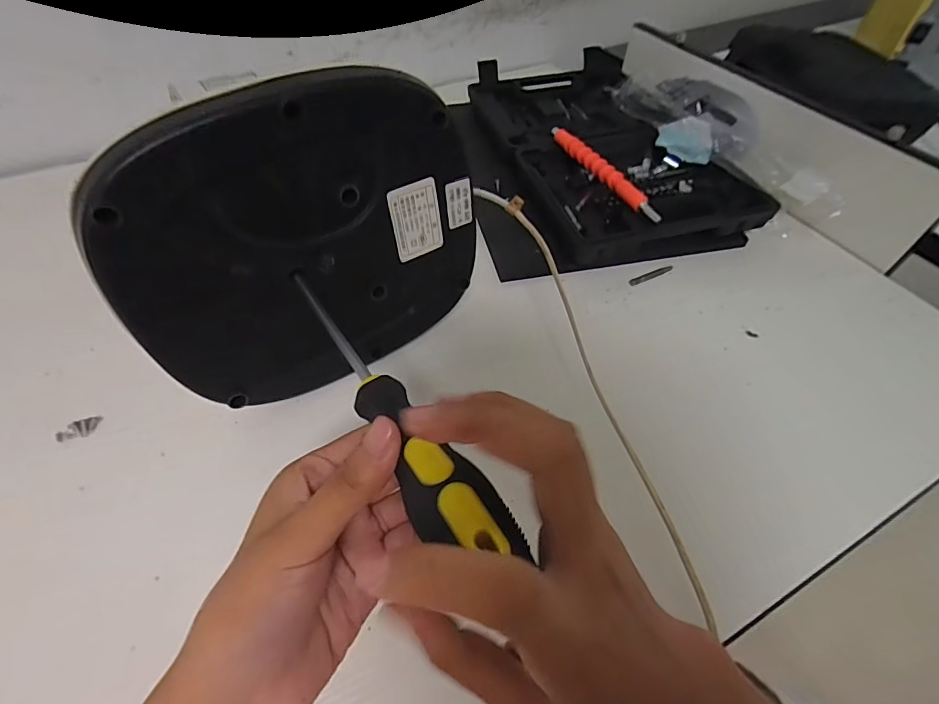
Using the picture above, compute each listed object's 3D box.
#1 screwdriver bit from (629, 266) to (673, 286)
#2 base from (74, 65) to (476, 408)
[{"bbox_3d":[0.168,-0.071,0.423,0.047,0.004,0.007,-19,55,-15],"label":"screwdriver bit"},{"bbox_3d":[-0.095,-0.068,0.289,0.218,0.178,0.040,-30,49,-21],"label":"base"}]

